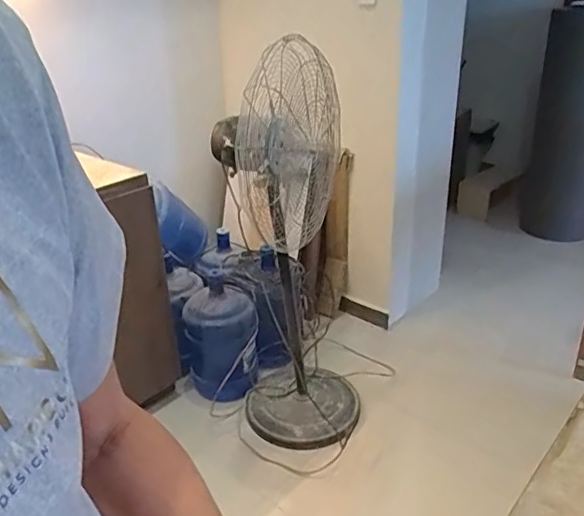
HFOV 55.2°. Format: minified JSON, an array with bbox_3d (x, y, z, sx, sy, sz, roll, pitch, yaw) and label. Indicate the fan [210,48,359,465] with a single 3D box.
[{"bbox_3d":[0.008,-0.032,1.821,0.390,1.213,0.580,-1,26,4],"label":"fan"}]

